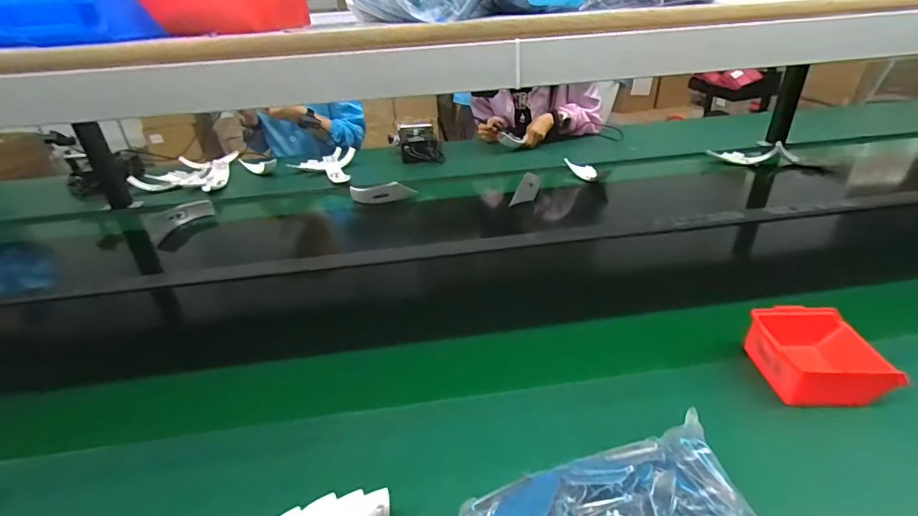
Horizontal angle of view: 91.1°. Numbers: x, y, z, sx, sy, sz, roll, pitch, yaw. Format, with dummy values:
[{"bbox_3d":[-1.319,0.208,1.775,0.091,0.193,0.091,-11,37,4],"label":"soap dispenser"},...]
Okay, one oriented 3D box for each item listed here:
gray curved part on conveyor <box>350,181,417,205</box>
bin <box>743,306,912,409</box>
[{"bbox_3d":[-0.206,-0.179,1.229,0.167,0.054,0.036,-8,31,-6],"label":"gray curved part on conveyor"},{"bbox_3d":[0.474,0.128,0.597,0.134,0.057,0.129,0,31,7],"label":"bin"}]

